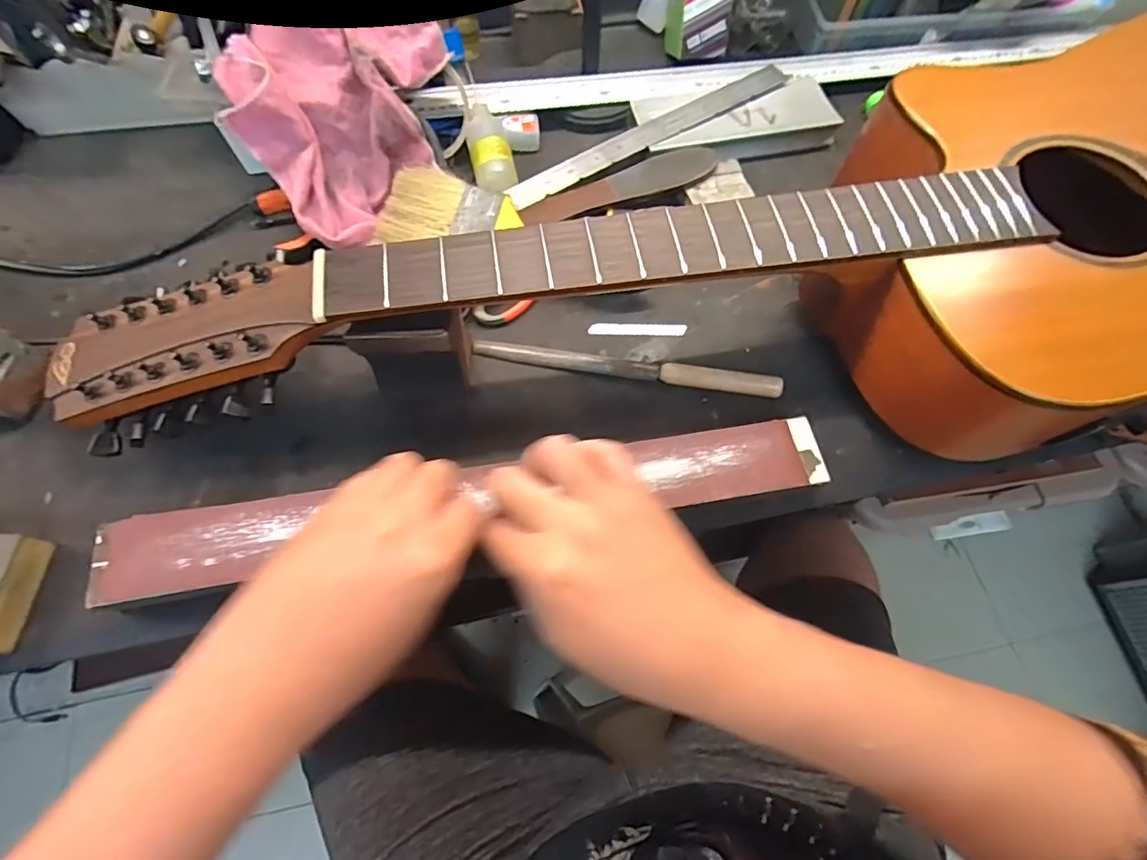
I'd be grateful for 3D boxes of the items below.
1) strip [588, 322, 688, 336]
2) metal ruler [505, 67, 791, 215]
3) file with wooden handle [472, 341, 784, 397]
[{"bbox_3d":[0.053,-0.083,0.427,0.079,0.004,0.011,0,66,-3],"label":"strip"},{"bbox_3d":[0.073,-0.277,0.485,0.308,0.005,0.034,-32,66,-13],"label":"metal ruler"},{"bbox_3d":[0.041,-0.049,0.408,0.238,0.015,0.015,9,66,1],"label":"file with wooden handle"}]

